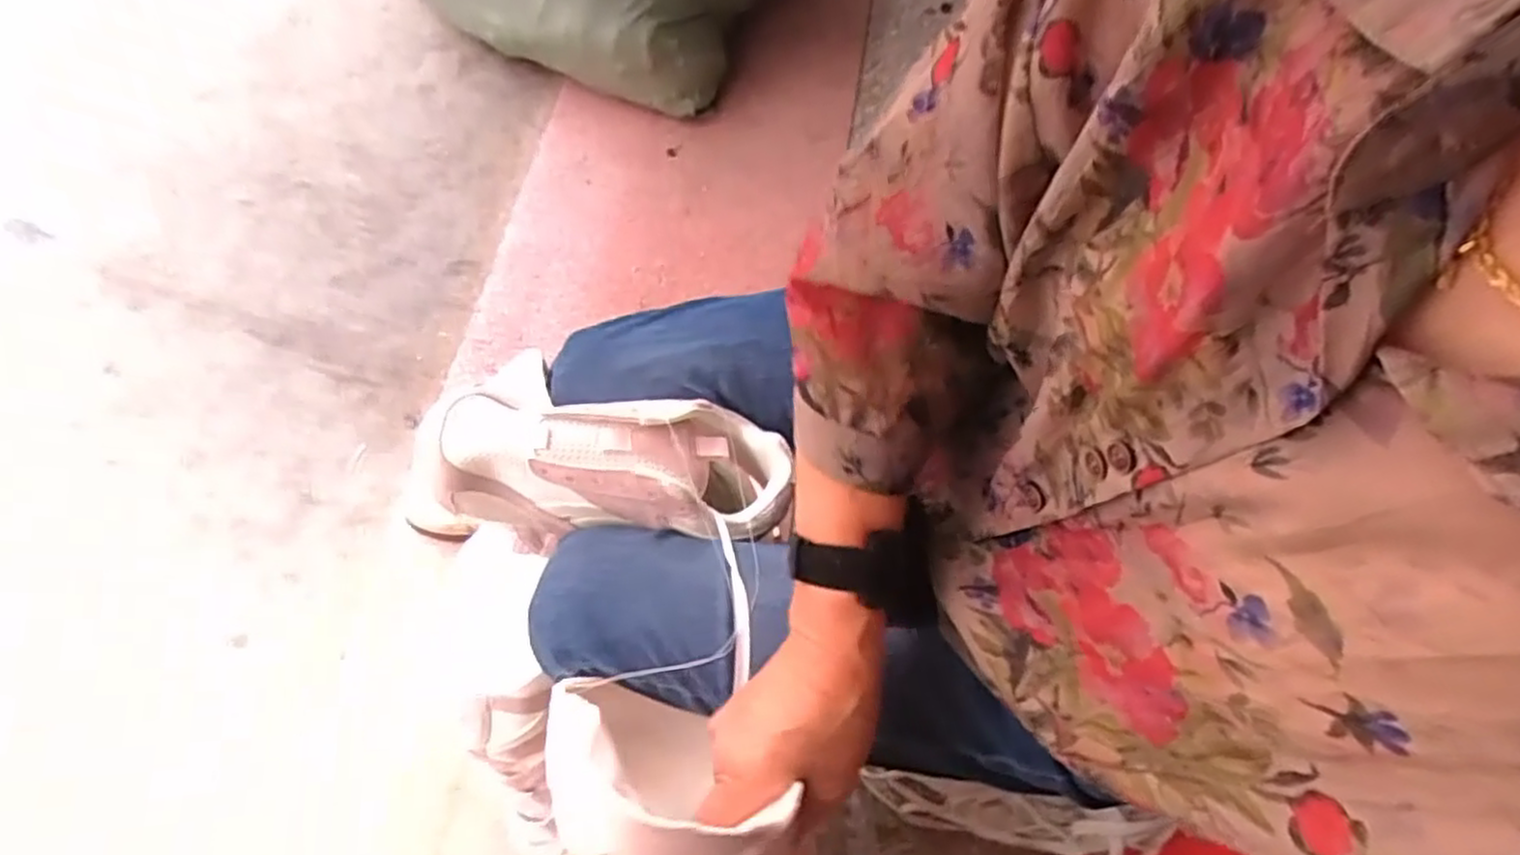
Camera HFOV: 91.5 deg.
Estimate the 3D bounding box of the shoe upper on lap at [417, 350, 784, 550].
[{"bbox_3d":[-0.095,0.020,0.489,0.227,0.063,0.102,-1,64,2],"label":"shoe upper on lap"}]

